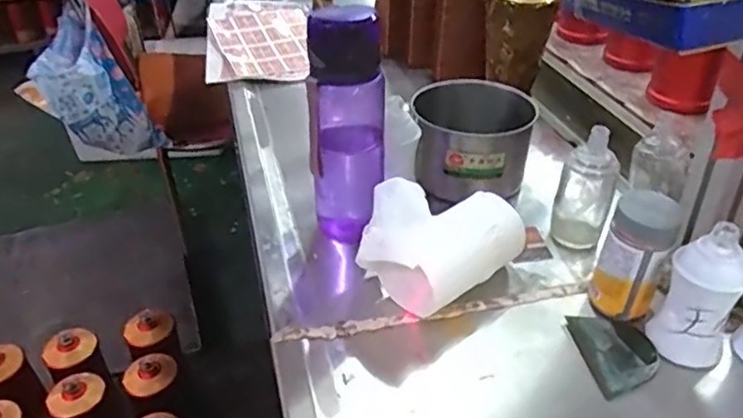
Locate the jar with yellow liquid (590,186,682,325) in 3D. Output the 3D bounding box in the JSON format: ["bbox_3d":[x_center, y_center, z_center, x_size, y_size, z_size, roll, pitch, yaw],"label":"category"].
[{"bbox_3d":[0.225,0.041,0.544,0.054,0.105,0.052,-2,36,1],"label":"jar with yellow liquid"}]

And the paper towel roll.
[{"bbox_3d":[0.057,0.027,0.589,0.158,0.072,0.112,-28,43,-31],"label":"paper towel roll"}]

